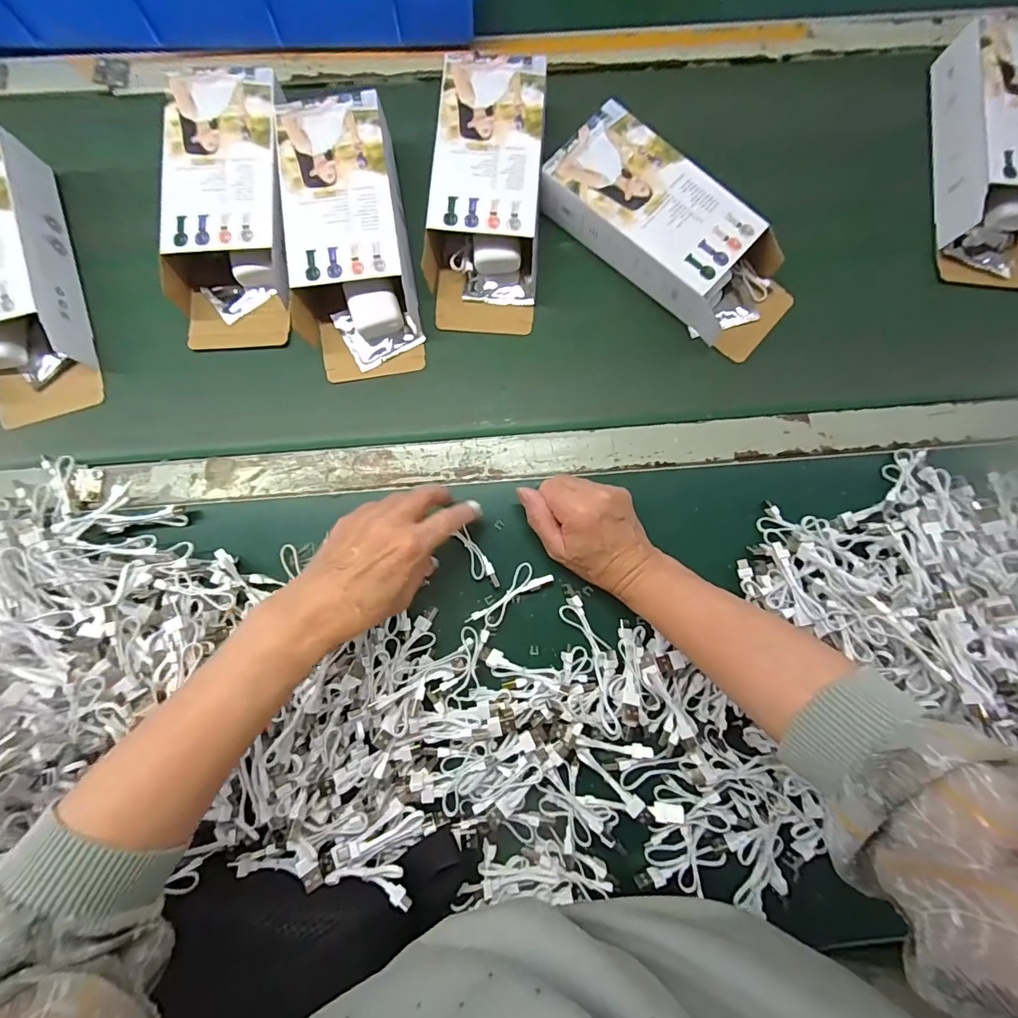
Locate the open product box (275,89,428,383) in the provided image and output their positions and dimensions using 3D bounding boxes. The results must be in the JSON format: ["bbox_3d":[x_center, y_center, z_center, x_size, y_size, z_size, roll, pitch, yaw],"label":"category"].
[{"bbox_3d":[-0.149,-0.256,0.440,0.105,0.054,0.250,-9,87,0],"label":"open product box"}]

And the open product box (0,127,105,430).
[{"bbox_3d":[-0.464,-0.206,0.424,0.113,0.058,0.259,-15,87,0],"label":"open product box"}]

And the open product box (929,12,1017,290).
[{"bbox_3d":[0.498,-0.354,0.464,0.110,0.055,0.258,6,87,1],"label":"open product box"}]

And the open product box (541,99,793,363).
[{"bbox_3d":[0.155,-0.258,0.444,0.252,0.055,0.097,41,88,2],"label":"open product box"}]

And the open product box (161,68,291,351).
[{"bbox_3d":[-0.257,-0.280,0.439,0.112,0.060,0.254,-2,87,0],"label":"open product box"}]

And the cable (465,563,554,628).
[{"bbox_3d":[-0.001,0.075,0.401,0.078,0.017,0.026,-39,83,-7],"label":"cable"}]

